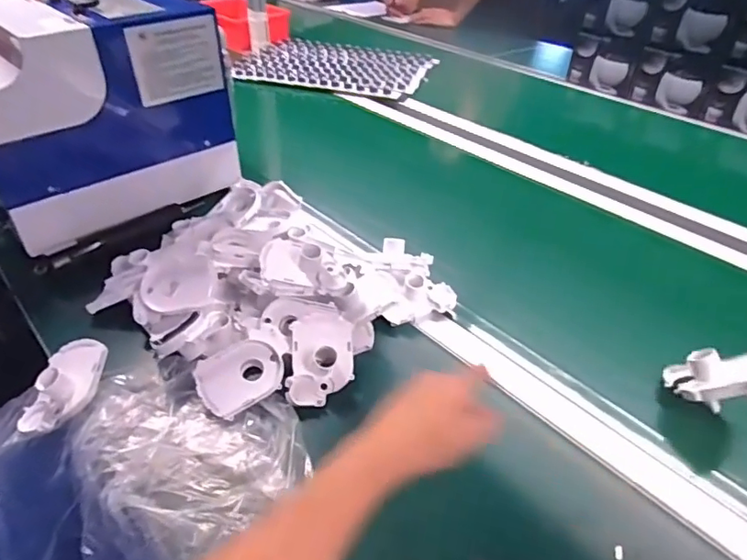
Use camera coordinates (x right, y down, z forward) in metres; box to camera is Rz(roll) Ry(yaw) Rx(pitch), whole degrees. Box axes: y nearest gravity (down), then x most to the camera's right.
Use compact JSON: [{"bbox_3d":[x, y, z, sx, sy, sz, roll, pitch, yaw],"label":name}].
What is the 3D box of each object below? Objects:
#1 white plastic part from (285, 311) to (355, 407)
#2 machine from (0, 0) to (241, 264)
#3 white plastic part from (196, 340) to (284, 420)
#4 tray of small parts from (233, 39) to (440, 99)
[{"bbox_3d":[-0.056,0.083,0.587,0.068,0.020,0.108,4,62,-7],"label":"white plastic part"},{"bbox_3d":[-0.389,-0.234,0.749,0.203,0.262,0.314,32,48,33],"label":"machine"},{"bbox_3d":[-0.142,0.100,0.571,0.087,0.013,0.071,-32,71,-17],"label":"white plastic part"},{"bbox_3d":[-0.093,-0.570,1.431,0.461,0.030,0.329,10,39,11],"label":"tray of small parts"}]

